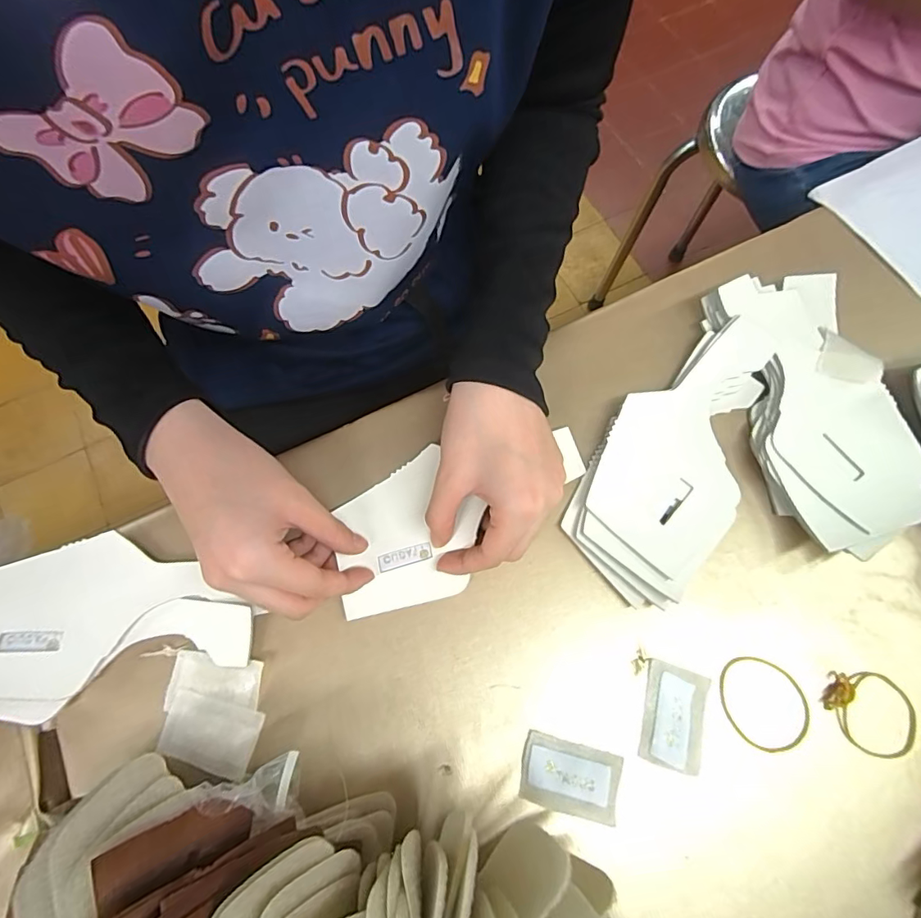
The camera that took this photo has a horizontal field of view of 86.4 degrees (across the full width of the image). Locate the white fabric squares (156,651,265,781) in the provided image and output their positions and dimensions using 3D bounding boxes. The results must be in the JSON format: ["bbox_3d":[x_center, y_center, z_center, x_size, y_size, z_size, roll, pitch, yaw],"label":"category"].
[{"bbox_3d":[-0.146,0.148,0.286,0.058,0.006,0.059,8,71,3],"label":"white fabric squares"}]

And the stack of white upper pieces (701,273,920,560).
[{"bbox_3d":[0.242,-0.039,0.335,0.095,0.024,0.198,-8,71,-2],"label":"stack of white upper pieces"}]

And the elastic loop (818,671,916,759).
[{"bbox_3d":[0.236,0.145,0.280,0.047,0.006,0.043,1,71,1],"label":"elastic loop"}]

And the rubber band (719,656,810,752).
[{"bbox_3d":[0.177,0.143,0.286,0.052,0.004,0.048,0,71,1],"label":"rubber band"}]

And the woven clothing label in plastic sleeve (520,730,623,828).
[{"bbox_3d":[0.061,0.177,0.274,0.054,0.008,0.034,13,72,5],"label":"woven clothing label in plastic sleeve"}]

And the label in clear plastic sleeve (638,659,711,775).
[{"bbox_3d":[0.124,0.148,0.283,0.035,0.004,0.052,16,72,6],"label":"label in clear plastic sleeve"}]

